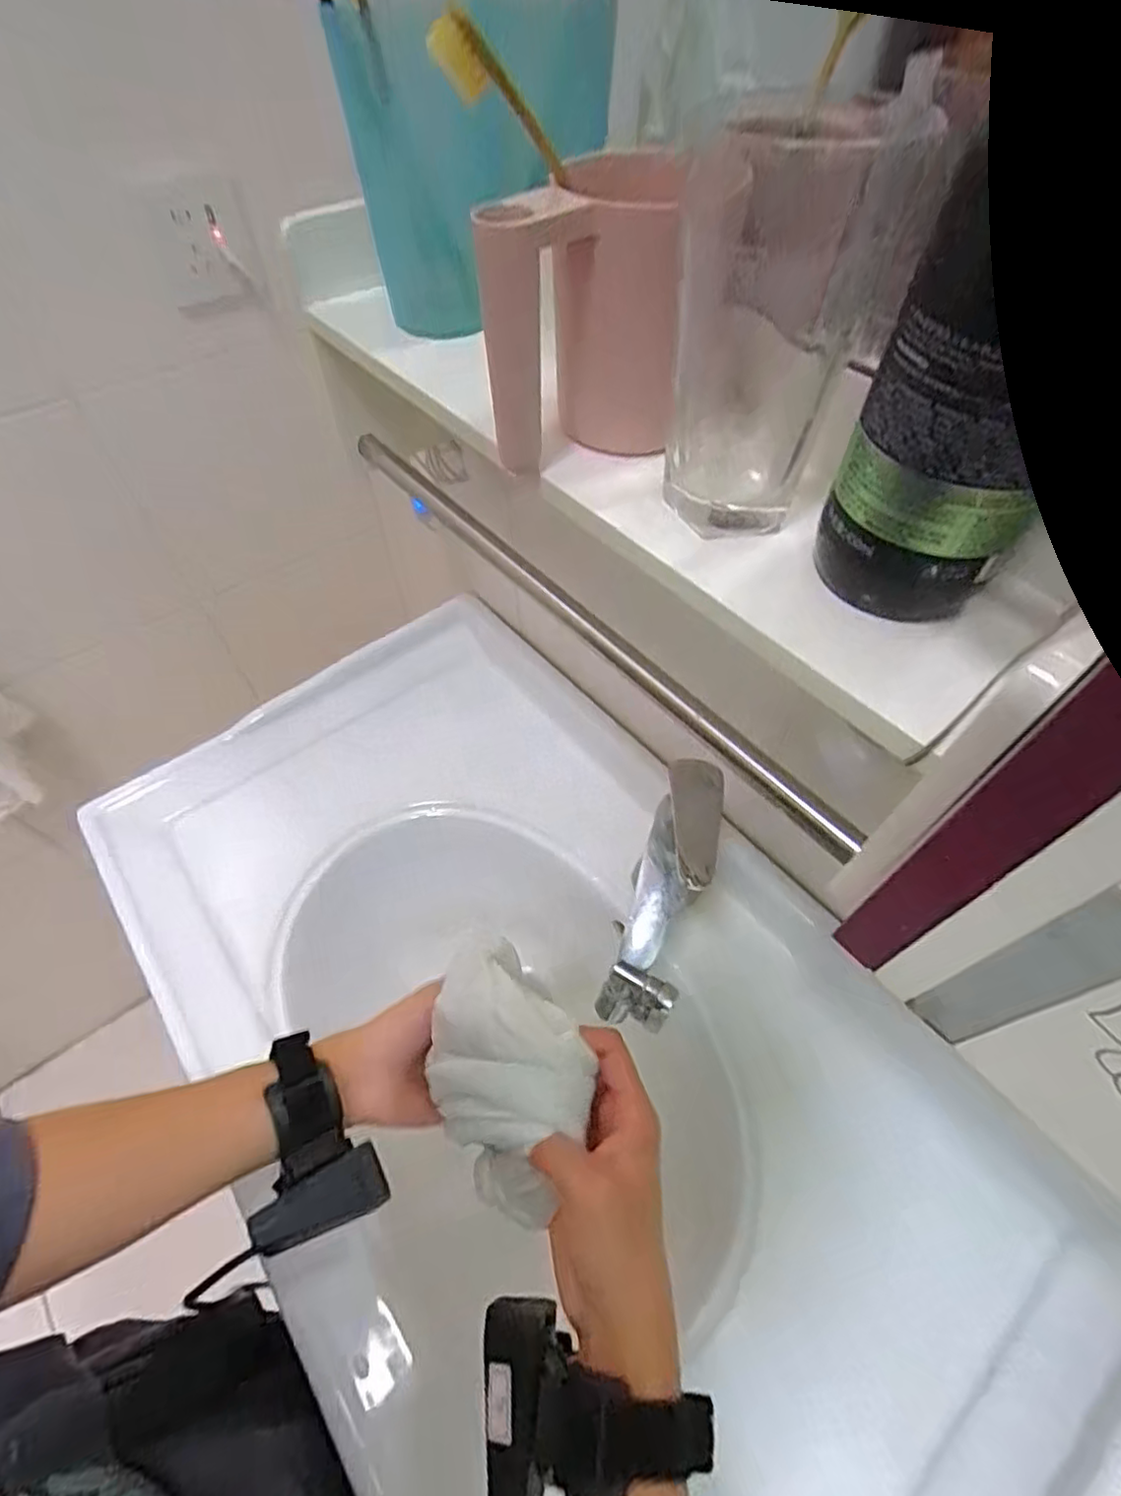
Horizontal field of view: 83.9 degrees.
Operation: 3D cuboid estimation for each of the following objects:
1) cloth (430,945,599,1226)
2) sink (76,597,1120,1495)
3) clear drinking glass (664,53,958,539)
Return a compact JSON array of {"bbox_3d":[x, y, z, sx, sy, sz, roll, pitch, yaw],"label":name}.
[{"bbox_3d":[-0.028,0.169,0.322,0.072,0.079,0.109,-28,56,-20],"label":"cloth"},{"bbox_3d":[-0.030,0.209,0.511,0.469,0.145,0.821,-33,57,-23],"label":"sink"},{"bbox_3d":[0.085,-0.156,0.239,0.063,0.129,0.063,30,58,23],"label":"clear drinking glass"}]

